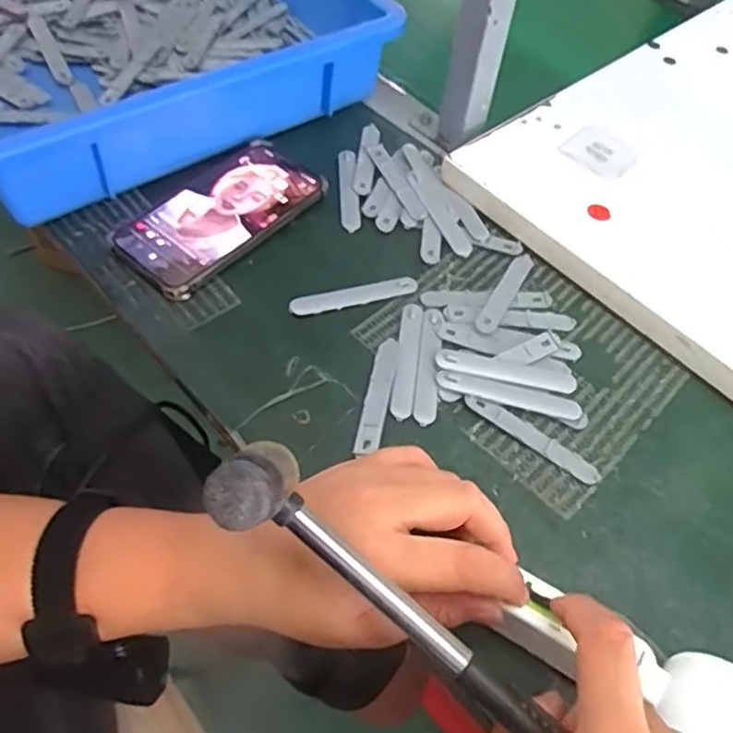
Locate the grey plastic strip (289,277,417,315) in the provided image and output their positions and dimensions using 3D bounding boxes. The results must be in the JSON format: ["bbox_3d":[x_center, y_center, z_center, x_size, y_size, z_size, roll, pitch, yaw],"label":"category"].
[{"bbox_3d":[-0.008,-0.051,0.486,0.094,0.006,0.015,-12,58,-13],"label":"grey plastic strip"}]

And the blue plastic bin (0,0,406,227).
[{"bbox_3d":[-0.276,-0.385,0.646,0.396,0.091,0.576,-32,64,-24],"label":"blue plastic bin"}]

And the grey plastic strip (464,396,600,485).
[{"bbox_3d":[0.107,0.045,0.429,0.094,0.009,0.015,32,59,16],"label":"grey plastic strip"}]

